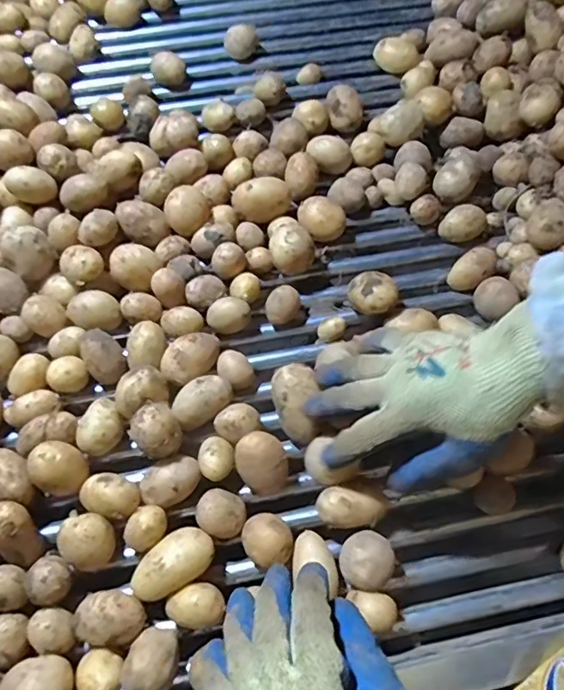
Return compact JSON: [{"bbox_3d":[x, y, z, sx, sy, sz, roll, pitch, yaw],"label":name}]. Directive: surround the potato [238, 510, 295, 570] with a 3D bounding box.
[{"bbox_3d":[-0.012,0.162,0.441,0.042,0.035,0.036,37,67,13],"label":"potato"}]

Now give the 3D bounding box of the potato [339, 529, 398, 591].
[{"bbox_3d":[0.068,0.175,0.433,0.040,0.037,0.044,2,64,-3],"label":"potato"}]

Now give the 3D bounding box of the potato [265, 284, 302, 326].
[{"bbox_3d":[0.001,-0.037,0.543,0.030,0.031,0.036,31,66,11],"label":"potato"}]

